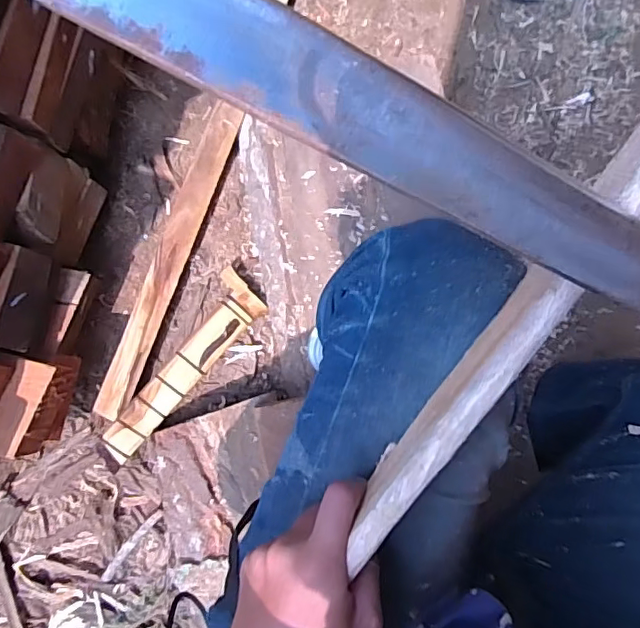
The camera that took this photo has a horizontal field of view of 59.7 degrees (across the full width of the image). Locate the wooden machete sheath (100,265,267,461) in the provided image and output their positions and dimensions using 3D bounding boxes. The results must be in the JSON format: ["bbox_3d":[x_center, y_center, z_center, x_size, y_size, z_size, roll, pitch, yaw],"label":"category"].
[{"bbox_3d":[-0.215,0.082,0.865,0.082,0.041,0.329,38,81,5],"label":"wooden machete sheath"}]

